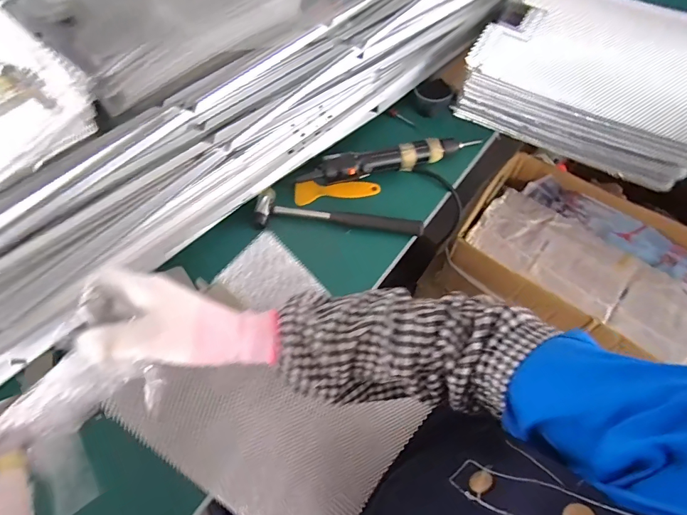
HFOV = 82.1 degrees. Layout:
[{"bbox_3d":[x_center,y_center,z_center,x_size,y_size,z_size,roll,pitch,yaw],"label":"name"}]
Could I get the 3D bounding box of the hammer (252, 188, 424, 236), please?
[{"bbox_3d":[-0.008,-0.064,0.581,0.247,0.028,0.060,4,63,5],"label":"hammer"}]

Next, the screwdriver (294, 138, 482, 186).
[{"bbox_3d":[0.074,-0.147,0.601,0.294,0.050,0.035,-15,63,-4],"label":"screwdriver"}]

